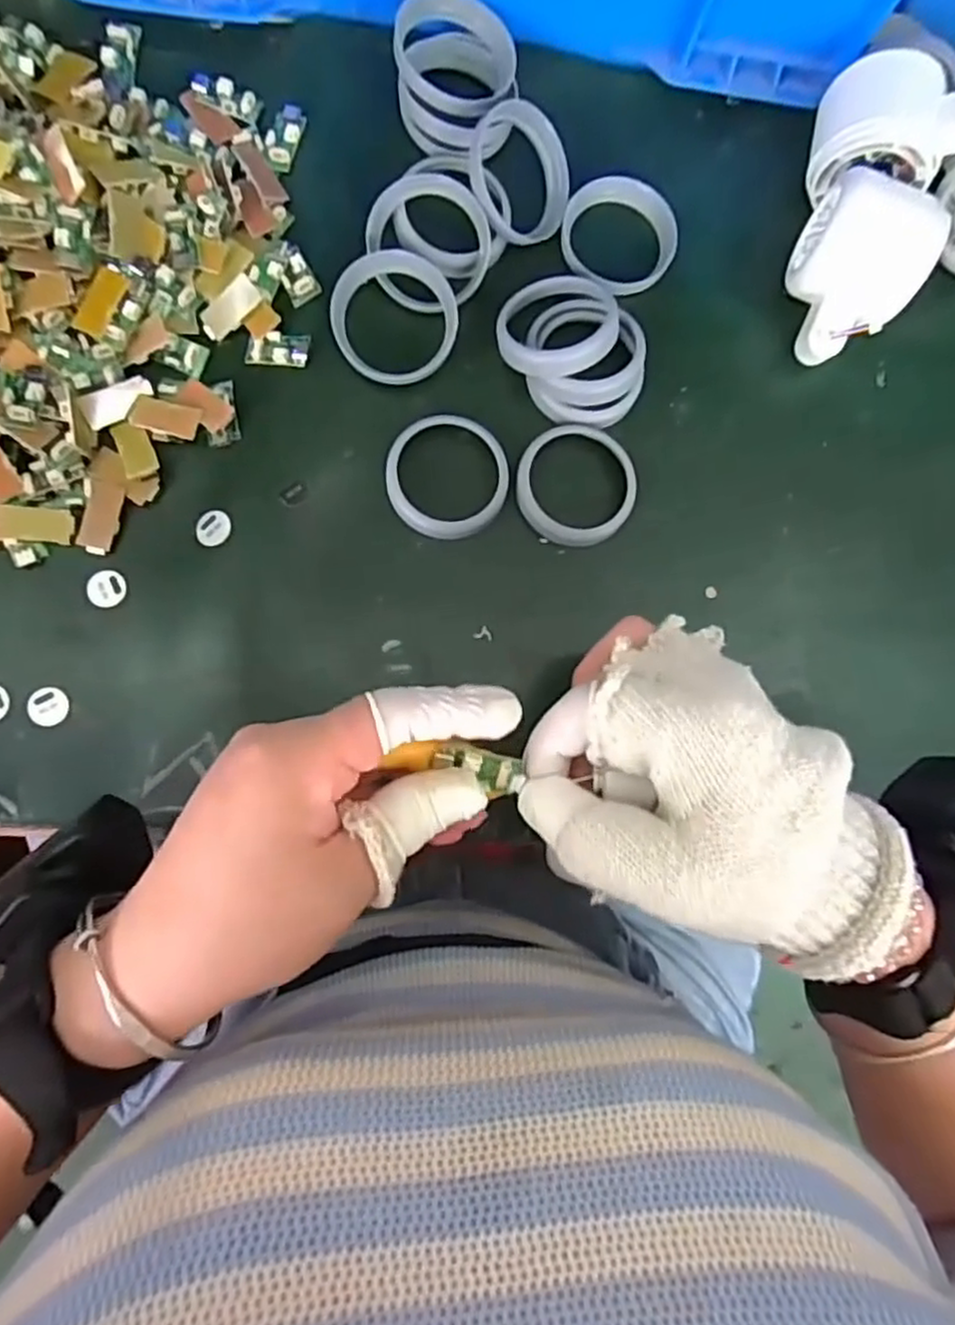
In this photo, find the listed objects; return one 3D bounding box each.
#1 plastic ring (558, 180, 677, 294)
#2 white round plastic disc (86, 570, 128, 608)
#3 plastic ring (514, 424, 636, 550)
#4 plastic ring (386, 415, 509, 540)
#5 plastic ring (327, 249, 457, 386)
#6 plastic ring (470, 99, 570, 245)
[{"bbox_3d":[0.072,-0.217,0.365,0.059,0.012,0.051,19,82,-4],"label":"plastic ring"},{"bbox_3d":[-0.169,-0.033,0.327,0.016,0.004,0.017,1,84,-6],"label":"white round plastic disc"},{"bbox_3d":[0.049,-0.087,0.354,0.059,0.005,0.059,1,84,-6],"label":"plastic ring"},{"bbox_3d":[-0.014,-0.091,0.347,0.058,0.006,0.060,1,84,-6],"label":"plastic ring"},{"bbox_3d":[-0.040,-0.165,0.346,0.059,0.013,0.059,1,84,-6],"label":"plastic ring"},{"bbox_3d":[0.021,-0.238,0.349,0.058,0.012,0.058,-7,102,-36],"label":"plastic ring"}]

